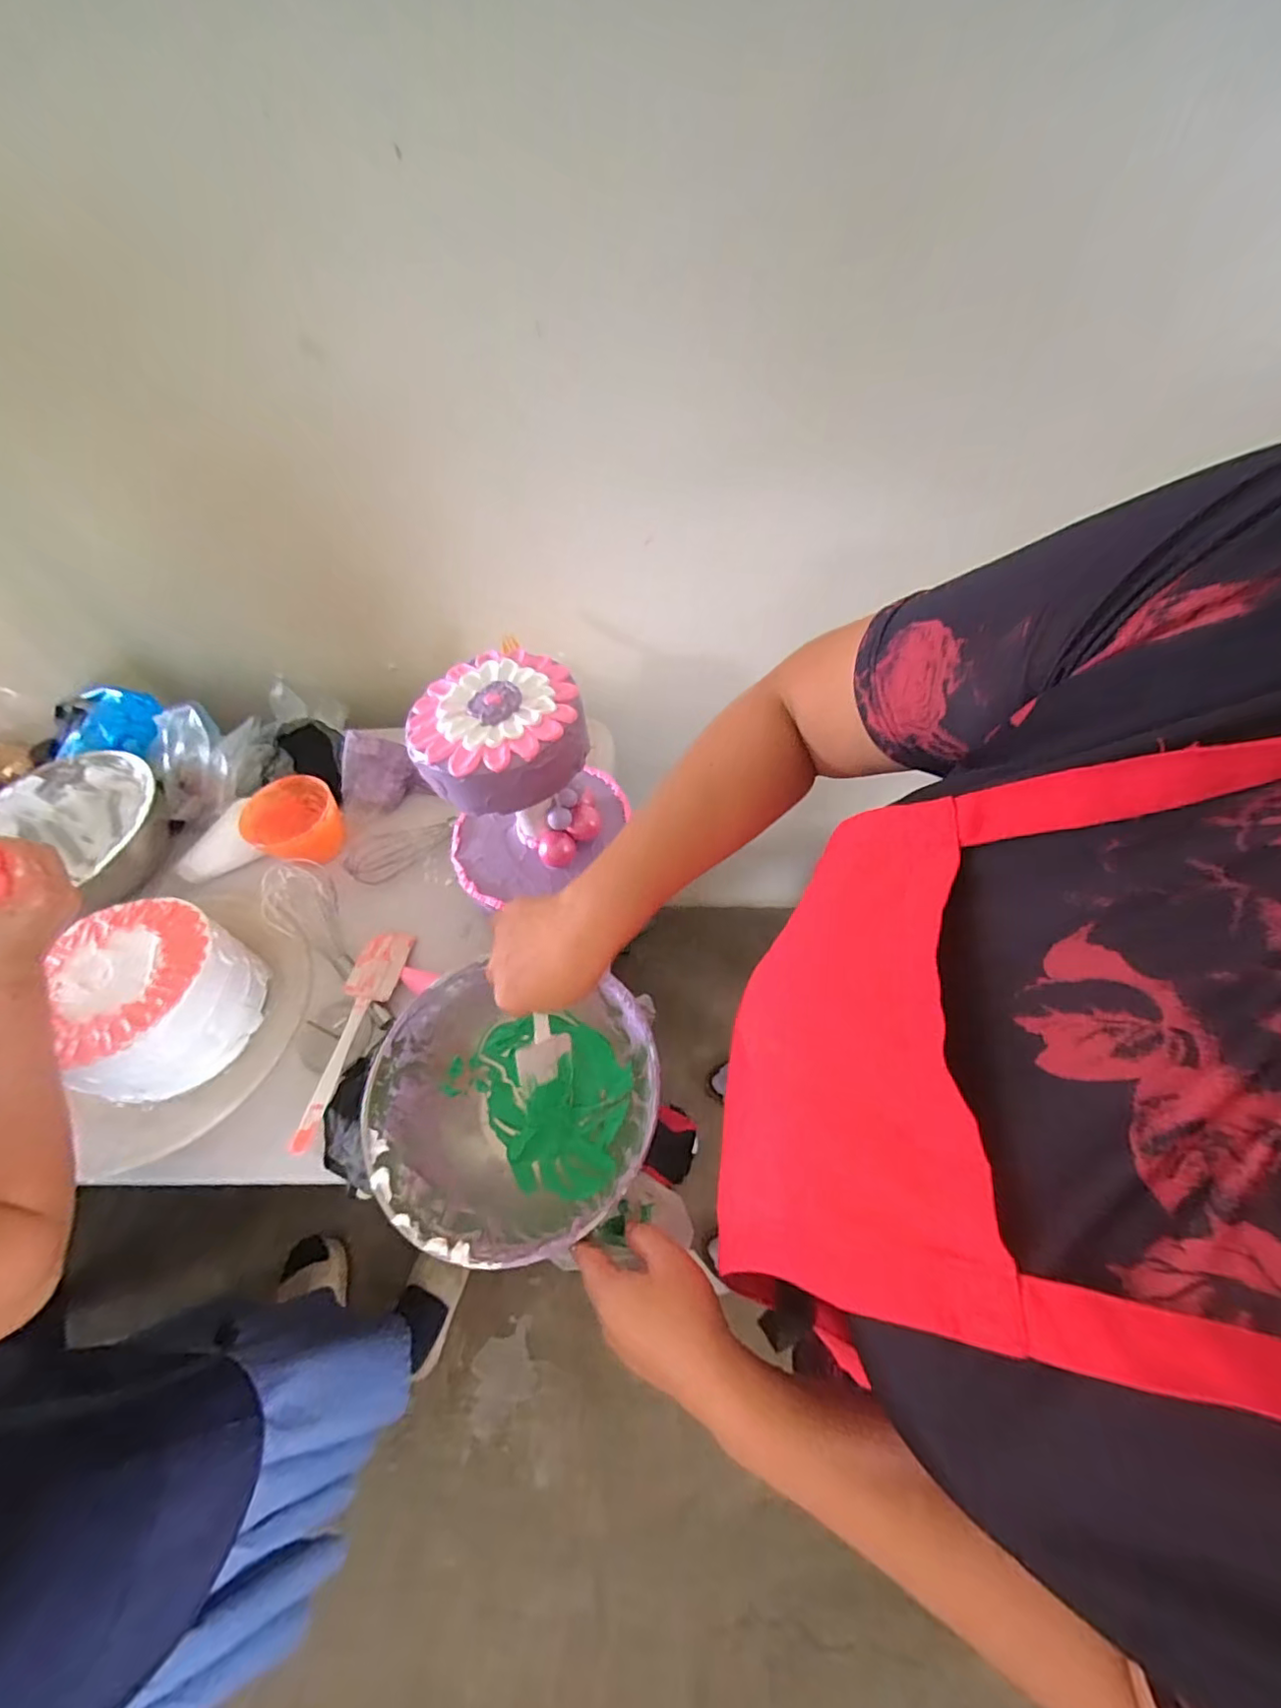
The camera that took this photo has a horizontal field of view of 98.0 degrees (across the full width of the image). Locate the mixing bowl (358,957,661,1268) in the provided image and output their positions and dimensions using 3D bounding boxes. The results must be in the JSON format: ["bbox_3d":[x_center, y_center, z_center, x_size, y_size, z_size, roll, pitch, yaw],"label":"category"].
[{"bbox_3d":[-0.107,0.224,0.498,0.237,0.099,0.216,-1,58,2],"label":"mixing bowl"}]

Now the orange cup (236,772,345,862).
[{"bbox_3d":[-0.421,-0.037,0.695,0.120,0.064,0.103,24,62,18],"label":"orange cup"}]

